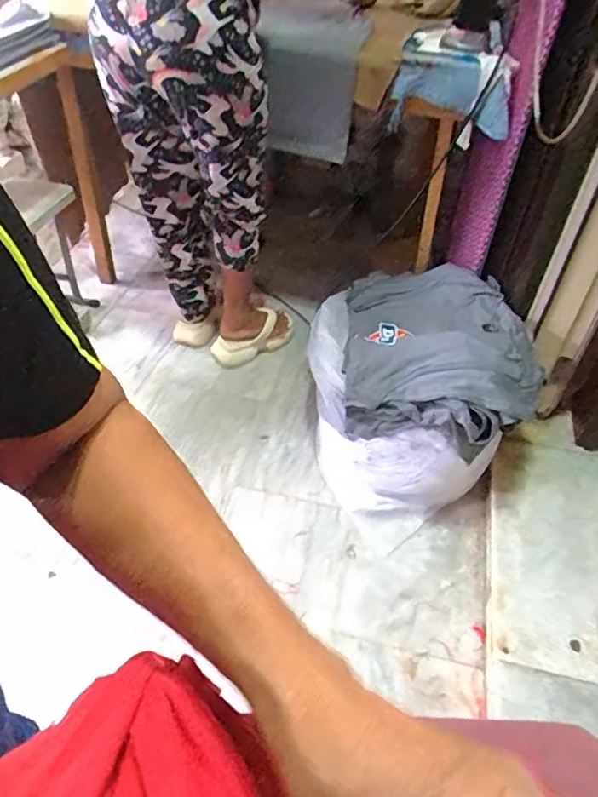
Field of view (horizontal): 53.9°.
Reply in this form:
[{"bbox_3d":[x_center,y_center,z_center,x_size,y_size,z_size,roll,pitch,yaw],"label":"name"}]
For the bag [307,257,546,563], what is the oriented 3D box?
[{"bbox_3d":[0.258,-0.034,1.464,0.462,0.405,0.614,-4,42,-9],"label":"bag"}]

